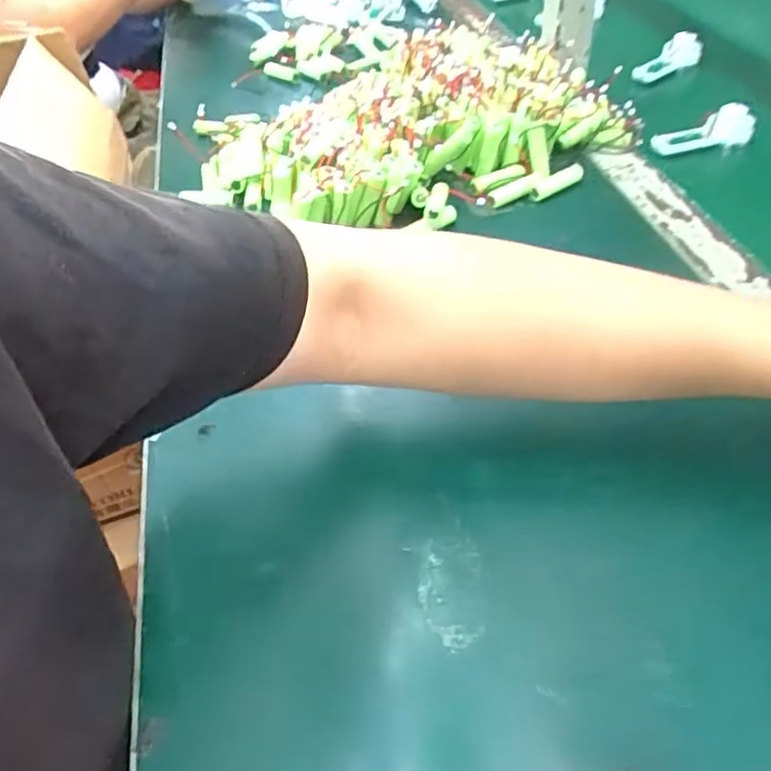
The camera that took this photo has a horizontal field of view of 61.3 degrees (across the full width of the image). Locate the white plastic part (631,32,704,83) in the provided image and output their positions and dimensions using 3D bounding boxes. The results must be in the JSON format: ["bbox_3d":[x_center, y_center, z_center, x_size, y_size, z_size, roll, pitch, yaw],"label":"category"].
[{"bbox_3d":[0.324,-0.375,0.751,0.088,0.038,0.013,-27,48,2],"label":"white plastic part"}]

